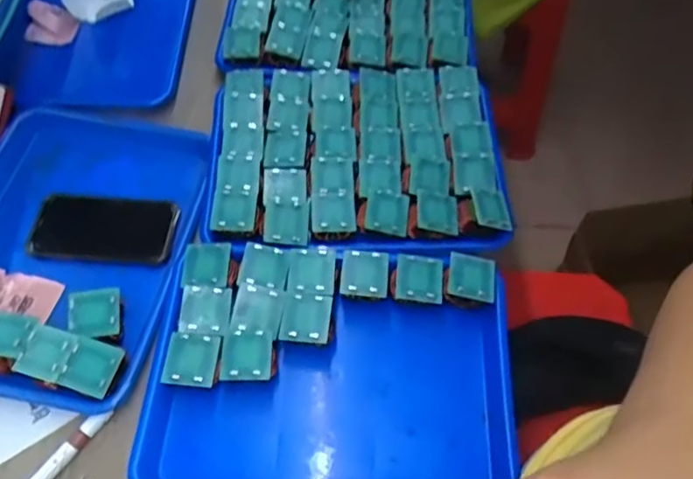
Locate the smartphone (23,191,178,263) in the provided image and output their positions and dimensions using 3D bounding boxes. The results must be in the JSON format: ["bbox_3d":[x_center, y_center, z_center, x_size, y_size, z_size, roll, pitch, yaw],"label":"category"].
[{"bbox_3d":[-0.262,-0.014,0.643,0.154,0.012,0.078,5,60,3],"label":"smartphone"}]

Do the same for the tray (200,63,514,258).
[{"bbox_3d":[0.009,-0.102,0.663,0.312,0.042,0.257,1,60,1],"label":"tray"}]

